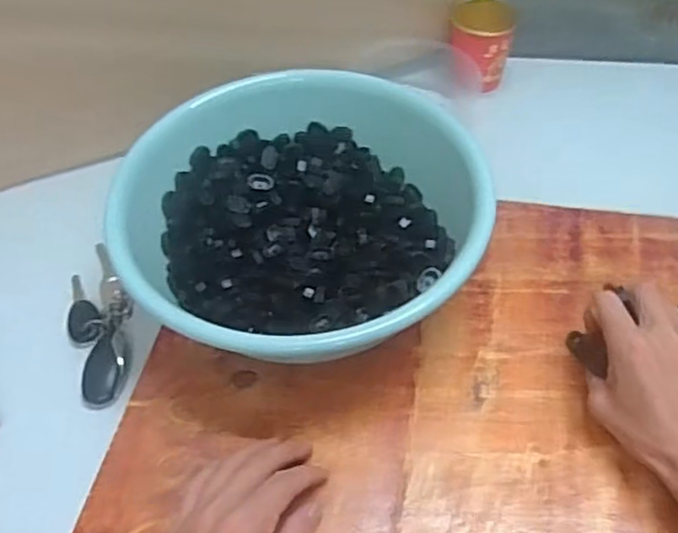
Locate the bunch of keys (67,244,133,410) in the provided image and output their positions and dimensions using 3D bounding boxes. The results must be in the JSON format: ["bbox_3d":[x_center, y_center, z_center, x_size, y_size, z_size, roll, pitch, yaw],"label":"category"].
[{"bbox_3d":[-0.211,0.046,0.595,0.054,0.019,0.166,-21,53,-11],"label":"bunch of keys"}]

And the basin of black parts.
[{"bbox_3d":[-0.024,-0.036,0.577,0.287,0.106,0.267,15,55,16],"label":"basin of black parts"}]

